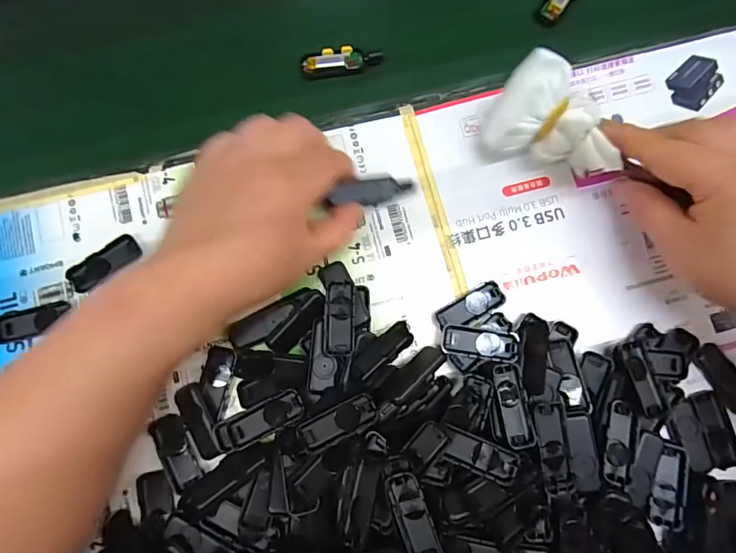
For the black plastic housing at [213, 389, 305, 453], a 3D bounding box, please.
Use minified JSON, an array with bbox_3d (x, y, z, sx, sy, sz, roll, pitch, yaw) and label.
[{"bbox_3d":[-0.063,0.085,0.250,0.053,0.005,0.018,-25,83,-5],"label":"black plastic housing"}]

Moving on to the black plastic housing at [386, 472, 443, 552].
[{"bbox_3d":[0.024,0.129,0.230,0.018,0.014,0.046,-19,82,-4],"label":"black plastic housing"}]

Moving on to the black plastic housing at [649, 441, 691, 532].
[{"bbox_3d":[0.181,0.124,0.255,0.017,0.009,0.047,17,81,1],"label":"black plastic housing"}]

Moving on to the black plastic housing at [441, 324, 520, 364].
[{"bbox_3d":[0.069,0.042,0.267,0.046,0.010,0.018,8,81,0],"label":"black plastic housing"}]

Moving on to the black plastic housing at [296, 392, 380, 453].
[{"bbox_3d":[-0.017,0.085,0.247,0.046,0.007,0.019,-26,83,-5],"label":"black plastic housing"}]

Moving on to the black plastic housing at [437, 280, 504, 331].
[{"bbox_3d":[0.065,0.020,0.276,0.046,0.007,0.017,-30,83,-6],"label":"black plastic housing"}]

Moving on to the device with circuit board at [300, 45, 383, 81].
[{"bbox_3d":[-0.020,-0.157,0.311,0.057,0.010,0.020,-10,82,-3],"label":"device with circuit board"}]

